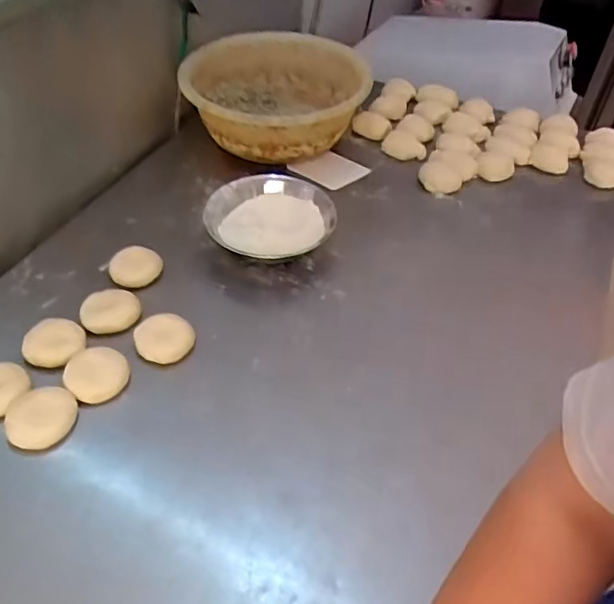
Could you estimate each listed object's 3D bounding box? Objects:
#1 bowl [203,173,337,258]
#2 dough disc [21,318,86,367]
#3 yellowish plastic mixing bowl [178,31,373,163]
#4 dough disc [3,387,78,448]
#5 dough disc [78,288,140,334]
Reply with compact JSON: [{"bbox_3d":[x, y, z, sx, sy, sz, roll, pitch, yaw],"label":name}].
[{"bbox_3d":[-0.056,-0.117,0.889,0.190,0.056,0.171,2,45,-2],"label":"bowl"},{"bbox_3d":[-0.312,0.053,0.730,0.070,0.030,0.065,2,45,-2],"label":"dough disc"},{"bbox_3d":[-0.068,-0.376,1.081,0.323,0.142,0.329,2,45,-2],"label":"yellowish plastic mixing bowl"},{"bbox_3d":[-0.292,0.125,0.648,0.072,0.029,0.058,-21,50,-23],"label":"dough disc"},{"bbox_3d":[-0.256,0.013,0.770,0.074,0.025,0.060,-10,47,-13],"label":"dough disc"}]

